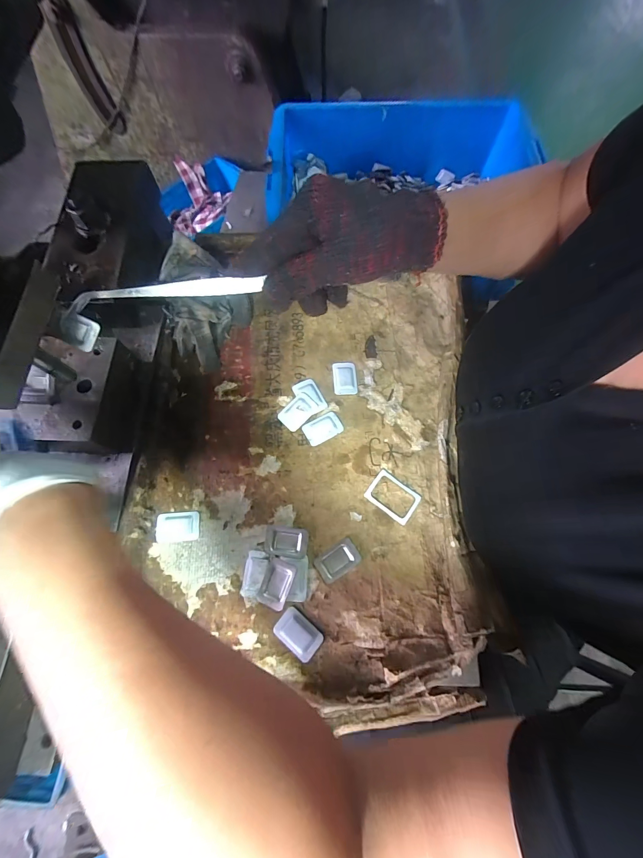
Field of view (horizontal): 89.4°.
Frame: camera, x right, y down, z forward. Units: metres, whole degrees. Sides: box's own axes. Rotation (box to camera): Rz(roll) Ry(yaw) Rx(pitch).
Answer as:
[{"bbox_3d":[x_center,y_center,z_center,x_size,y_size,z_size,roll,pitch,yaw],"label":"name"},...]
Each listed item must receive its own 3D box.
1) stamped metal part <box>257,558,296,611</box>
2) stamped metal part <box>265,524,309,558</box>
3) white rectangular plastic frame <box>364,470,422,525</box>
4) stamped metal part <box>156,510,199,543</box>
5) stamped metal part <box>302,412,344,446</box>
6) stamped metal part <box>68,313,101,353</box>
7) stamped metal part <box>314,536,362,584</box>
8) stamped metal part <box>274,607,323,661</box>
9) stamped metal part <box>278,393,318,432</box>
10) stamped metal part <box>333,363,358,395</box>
[{"bbox_3d":[-0.041,0.140,0.294,0.027,0.010,0.039,20,73,6],"label":"stamped metal part"},{"bbox_3d":[-0.033,0.106,0.308,0.041,0.006,0.027,7,72,2],"label":"stamped metal part"},{"bbox_3d":[0.072,0.067,0.326,0.049,0.004,0.036,36,75,11],"label":"white rectangular plastic frame"},{"bbox_3d":[-0.139,0.094,0.314,0.039,0.004,0.027,-5,72,-2],"label":"stamped metal part"},{"bbox_3d":[0.001,-0.001,0.346,0.040,0.004,0.026,-28,74,-9],"label":"stamped metal part"},{"bbox_3d":[-0.201,-0.081,0.274,0.024,0.004,0.027,28,108,-5],"label":"stamped metal part"},{"bbox_3d":[0.016,0.123,0.305,0.042,0.004,0.025,-32,74,-10],"label":"stamped metal part"},{"bbox_3d":[-0.021,0.179,0.284,0.040,0.005,0.026,38,76,12],"label":"stamped metal part"},{"bbox_3d":[-0.025,-0.019,0.349,0.027,0.007,0.041,40,76,12],"label":"stamped metal part"},{"bbox_3d":[0.027,-0.058,0.369,0.026,0.004,0.039,-2,71,-1],"label":"stamped metal part"}]

